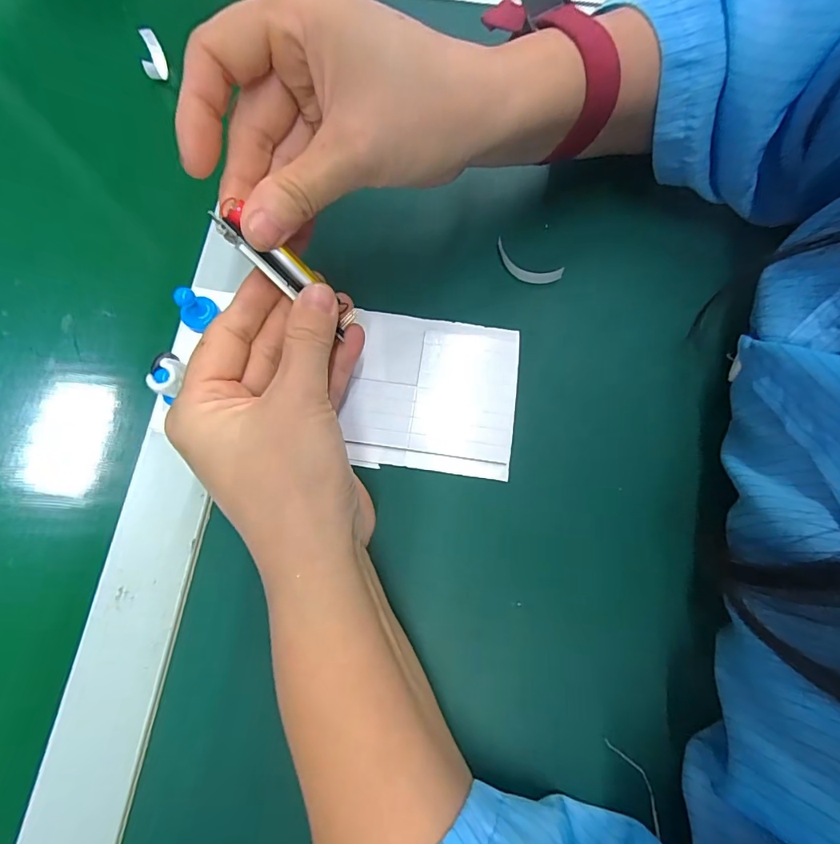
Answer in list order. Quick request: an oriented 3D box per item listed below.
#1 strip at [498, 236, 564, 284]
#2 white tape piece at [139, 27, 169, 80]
[{"bbox_3d":[0.058,-0.085,0.253,0.039,0.004,0.014,30,88,11],"label":"strip"},{"bbox_3d":[-0.168,-0.230,0.293,0.010,0.014,0.032,-12,75,-4],"label":"white tape piece"}]

